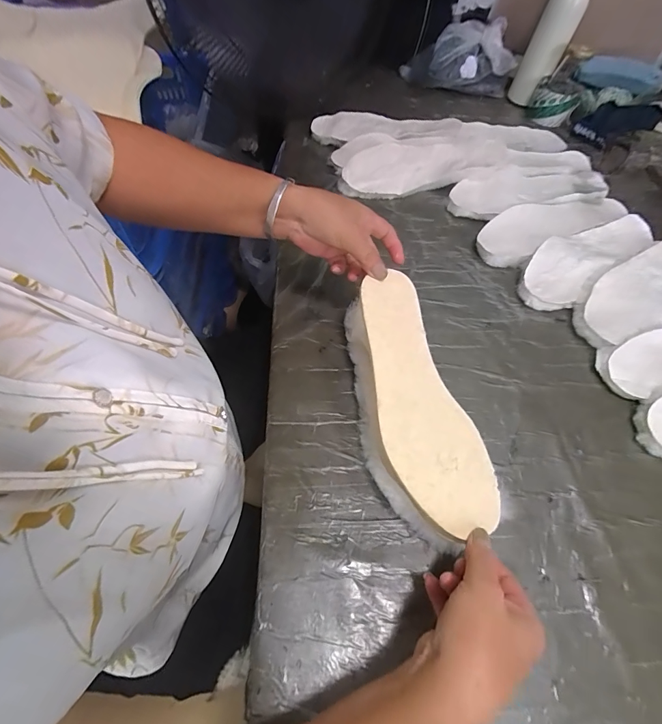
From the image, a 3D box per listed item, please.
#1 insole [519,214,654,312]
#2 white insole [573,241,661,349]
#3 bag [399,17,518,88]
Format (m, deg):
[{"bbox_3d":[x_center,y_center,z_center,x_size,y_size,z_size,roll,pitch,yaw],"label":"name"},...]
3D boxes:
[{"bbox_3d":[0.374,-0.160,0.558,0.277,0.024,0.091,-33,66,-20],"label":"insole"},{"bbox_3d":[0.431,-0.107,0.525,0.277,0.023,0.090,-32,65,-19],"label":"white insole"},{"bbox_3d":[0.281,-0.668,0.836,0.233,0.108,0.117,20,60,10],"label":"bag"}]

